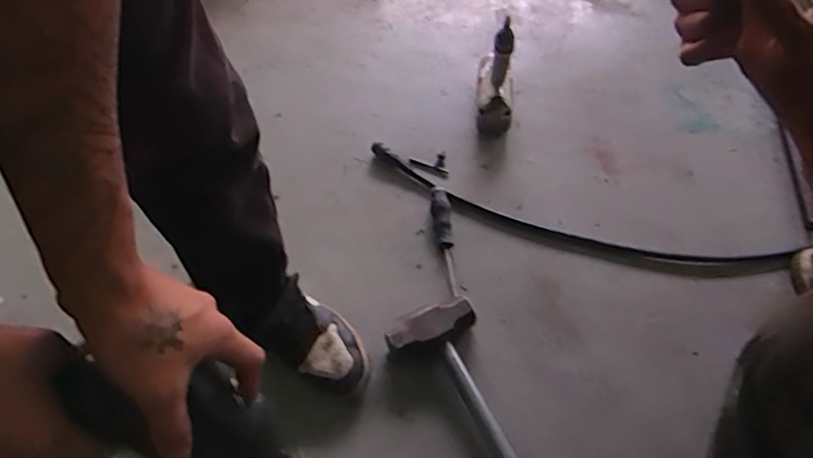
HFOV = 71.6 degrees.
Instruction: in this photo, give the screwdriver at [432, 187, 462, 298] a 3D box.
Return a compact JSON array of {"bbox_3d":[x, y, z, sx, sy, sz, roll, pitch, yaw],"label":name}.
[{"bbox_3d":[0.064,0.018,0.925,0.029,0.027,0.193,-6,58,-3],"label":"screwdriver"}]

